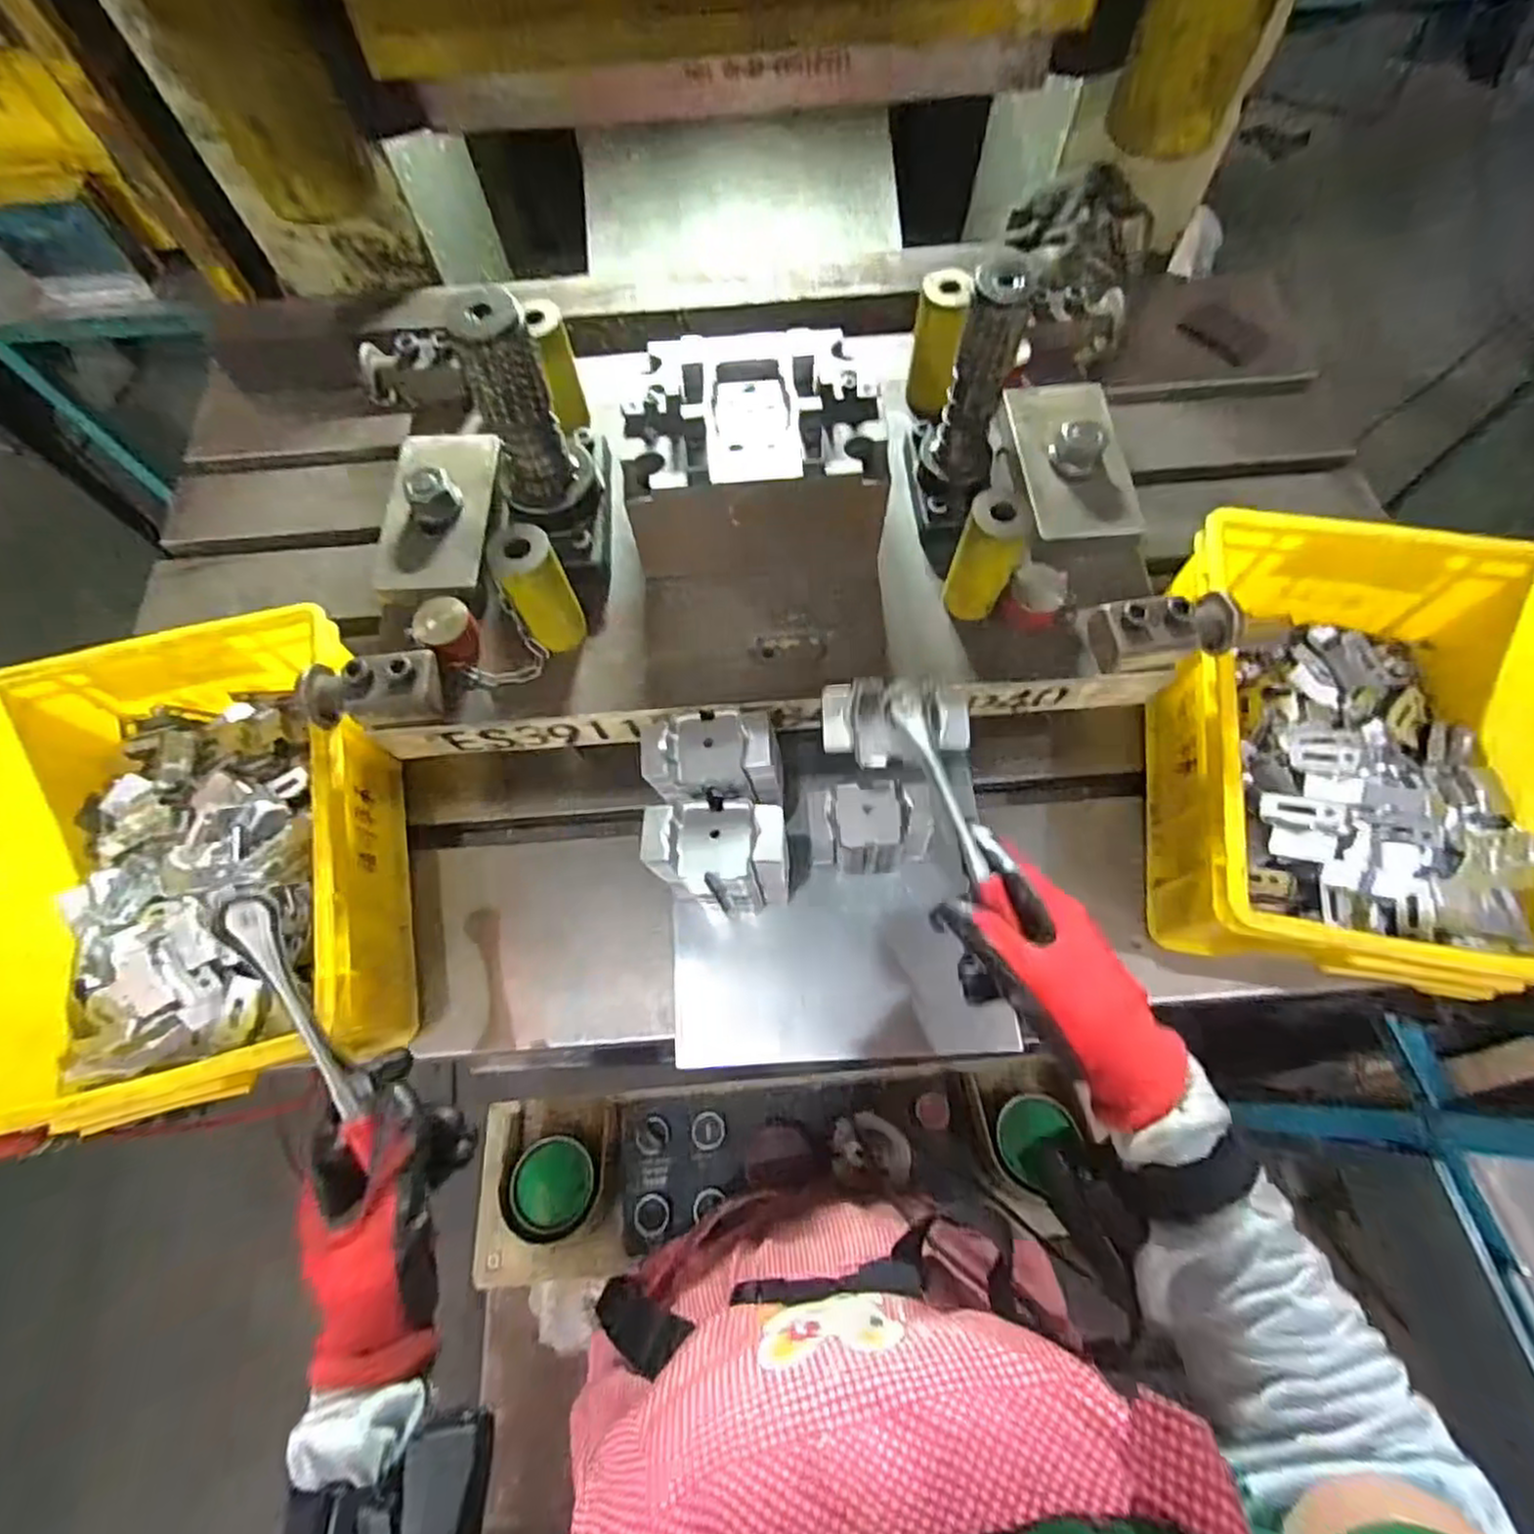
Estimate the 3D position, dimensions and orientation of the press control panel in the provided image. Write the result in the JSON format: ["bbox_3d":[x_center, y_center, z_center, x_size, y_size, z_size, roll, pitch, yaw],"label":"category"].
[{"bbox_3d":[0.016,0.352,0.635,0.530,0.079,0.141,-5,68,0],"label":"press control panel"}]

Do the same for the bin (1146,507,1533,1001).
[{"bbox_3d":[0.447,-0.011,0.554,0.276,0.119,0.344,11,68,7],"label":"bin"}]

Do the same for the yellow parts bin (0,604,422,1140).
[{"bbox_3d":[-0.425,0.074,0.543,0.257,0.120,0.337,-12,68,-3],"label":"yellow parts bin"}]

